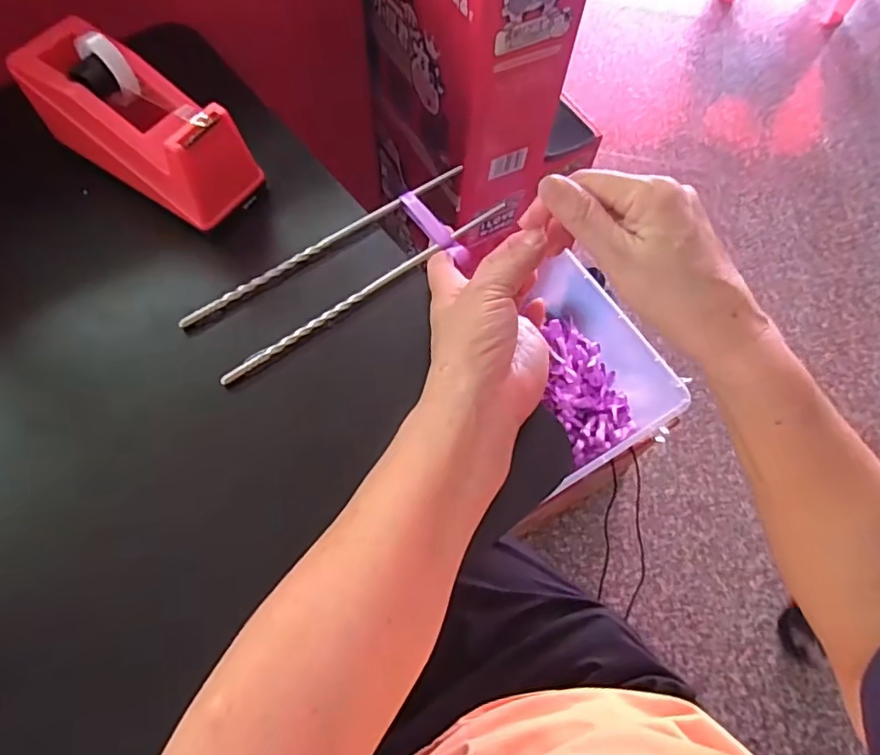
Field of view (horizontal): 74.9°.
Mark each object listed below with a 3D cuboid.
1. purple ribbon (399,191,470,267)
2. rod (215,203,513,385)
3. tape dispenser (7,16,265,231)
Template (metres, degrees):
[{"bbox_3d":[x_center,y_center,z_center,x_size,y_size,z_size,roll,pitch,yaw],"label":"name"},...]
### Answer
[{"bbox_3d":[-0.005,-0.105,0.398,0.015,0.010,0.068,-35,76,-17],"label":"purple ribbon"},{"bbox_3d":[-0.042,-0.059,0.374,0.220,0.007,0.006,-36,68,-17],"label":"rod"},{"bbox_3d":[-0.199,-0.167,0.376,0.159,0.078,0.061,34,66,2],"label":"tape dispenser"}]

